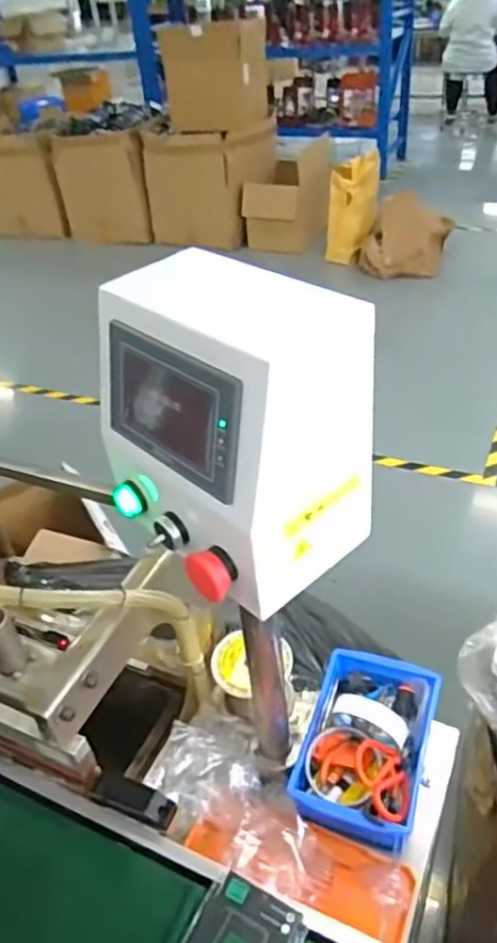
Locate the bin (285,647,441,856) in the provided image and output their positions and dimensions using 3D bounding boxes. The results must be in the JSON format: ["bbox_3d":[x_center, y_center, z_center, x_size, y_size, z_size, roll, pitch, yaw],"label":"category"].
[{"bbox_3d":[0.141,0.315,0.788,0.139,0.066,0.214,10,42,20],"label":"bin"}]

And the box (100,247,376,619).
[{"bbox_3d":[-0.019,-0.033,0.501,0.141,0.188,0.180,-30,44,-26],"label":"box"}]

